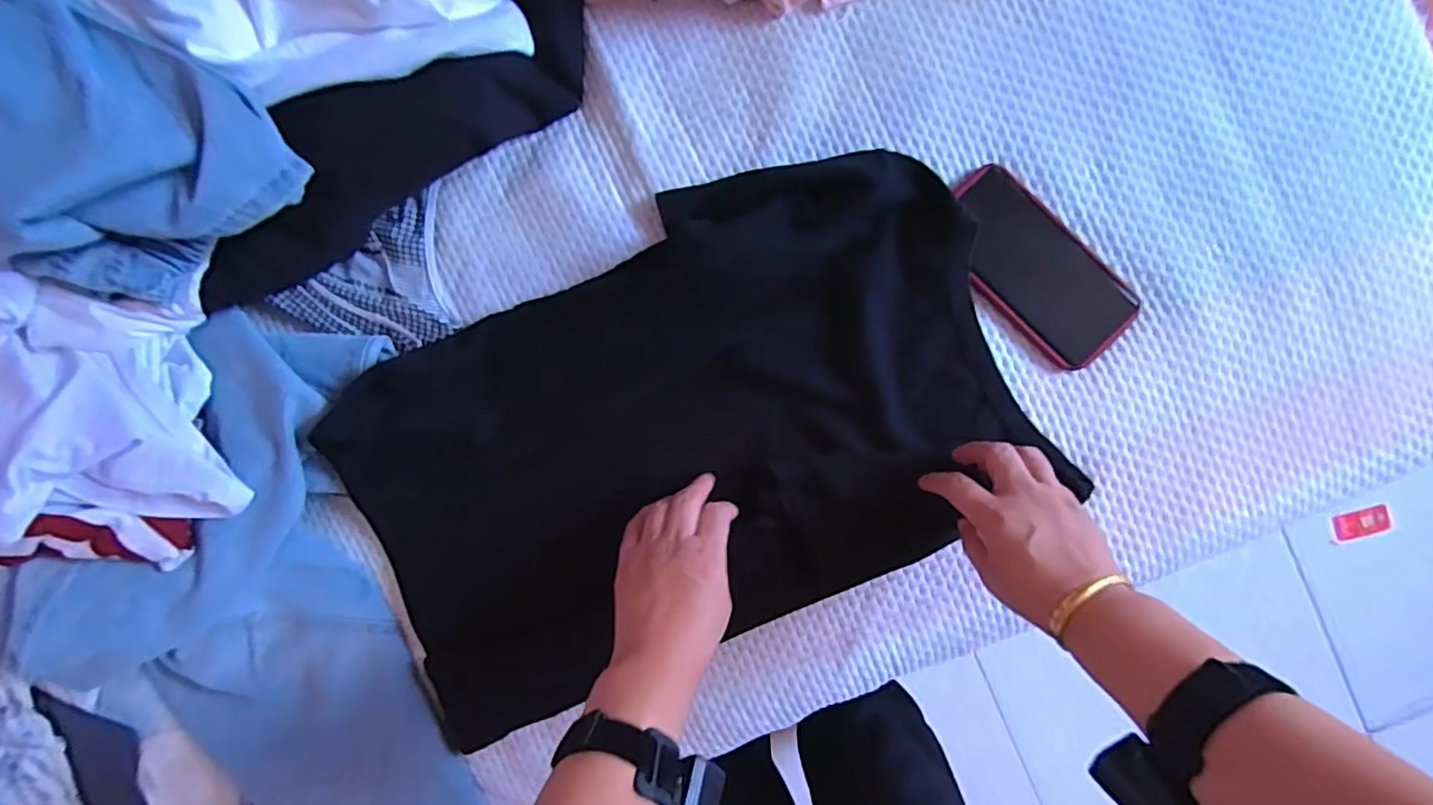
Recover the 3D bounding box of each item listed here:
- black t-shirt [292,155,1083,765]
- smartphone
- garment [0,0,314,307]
[{"bbox_3d":[-0.033,0.034,0.529,0.544,0.055,0.324,-26,92,3],"label":"black t-shirt"},{"bbox_3d":[0.250,-0.107,0.501,0.164,0.015,0.084,45,94,0],"label":"smartphone"},{"bbox_3d":[-0.417,-0.157,0.404,0.238,0.108,0.185,26,94,1],"label":"garment"}]

